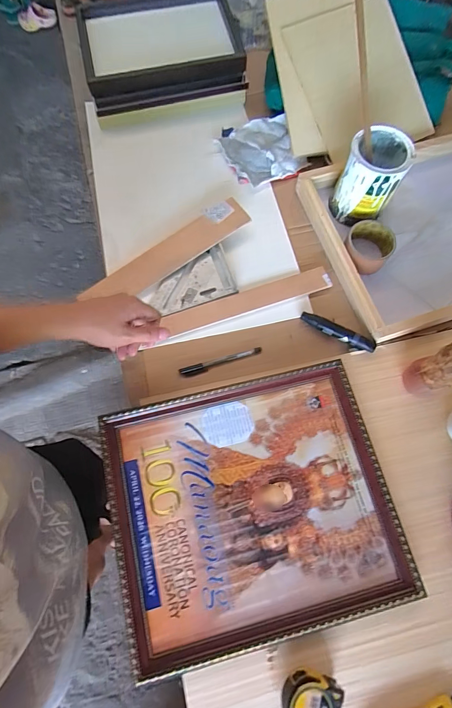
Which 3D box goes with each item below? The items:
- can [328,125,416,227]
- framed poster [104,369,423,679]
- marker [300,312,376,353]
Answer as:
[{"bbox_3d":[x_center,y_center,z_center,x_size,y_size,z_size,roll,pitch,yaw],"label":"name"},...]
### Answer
[{"bbox_3d":[0.261,-0.318,0.647,0.102,0.127,0.115,27,74,9],"label":"can"},{"bbox_3d":[0.034,0.215,0.521,0.391,0.027,0.336,-13,72,-5],"label":"framed poster"},{"bbox_3d":[0.190,-0.038,0.609,0.130,0.021,0.022,27,74,9],"label":"marker"}]

